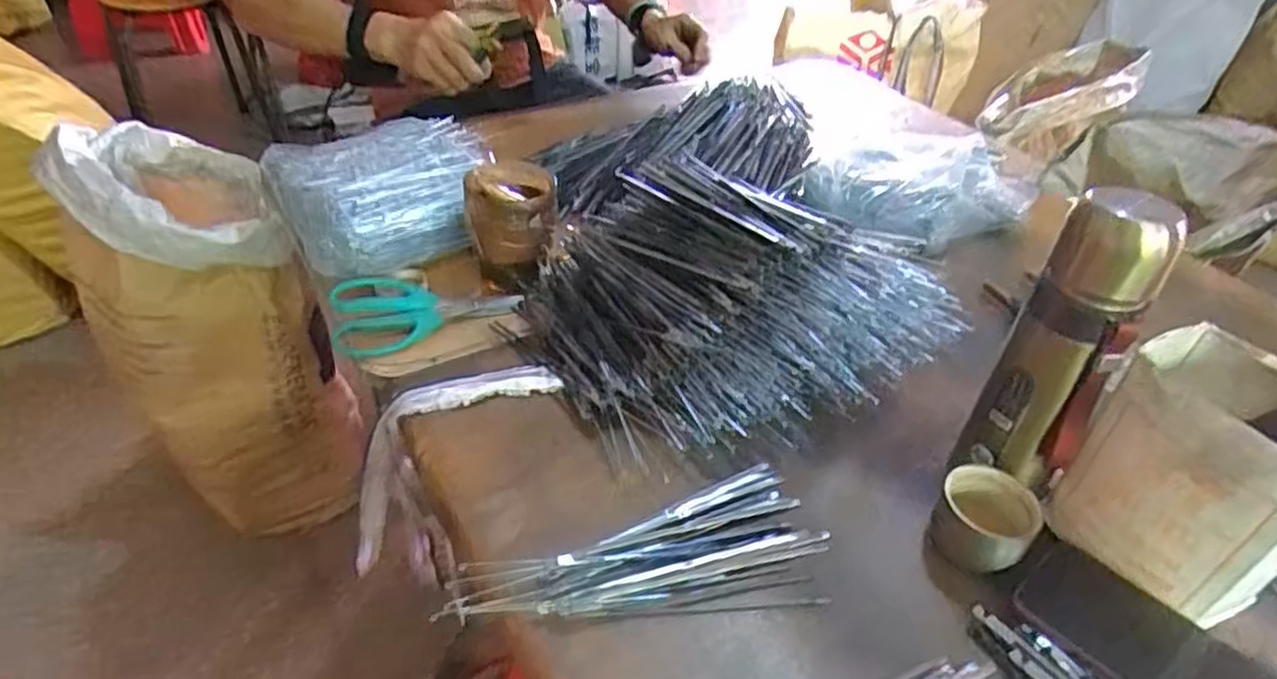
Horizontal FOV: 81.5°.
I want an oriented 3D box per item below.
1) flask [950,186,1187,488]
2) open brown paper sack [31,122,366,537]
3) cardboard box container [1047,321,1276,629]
[{"bbox_3d":[0.281,0.003,0.489,0.061,0.197,0.056,-30,50,-35],"label":"flask"},{"bbox_3d":[-0.613,-0.010,1.086,0.260,0.545,0.325,-21,46,-28],"label":"open brown paper sack"},{"bbox_3d":[0.361,0.089,0.478,0.100,0.148,0.119,-23,47,-30],"label":"cardboard box container"}]

